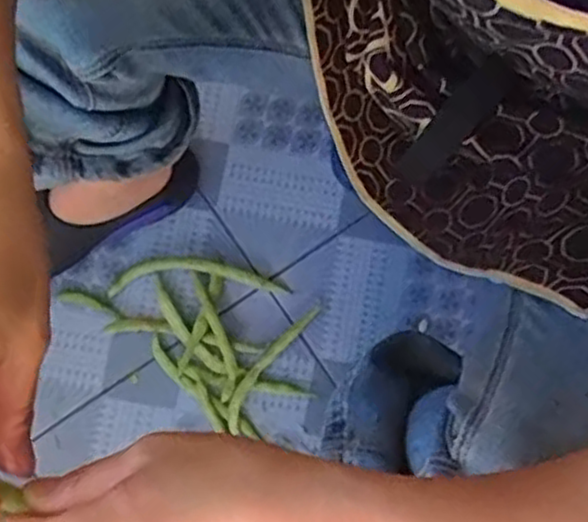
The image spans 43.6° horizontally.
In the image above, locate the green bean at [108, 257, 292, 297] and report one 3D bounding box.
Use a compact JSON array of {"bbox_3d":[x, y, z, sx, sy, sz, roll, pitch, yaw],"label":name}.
[{"bbox_3d":[-0.101,0.015,0.777,0.183,0.013,0.040,-2,78,-2],"label":"green bean"}]

